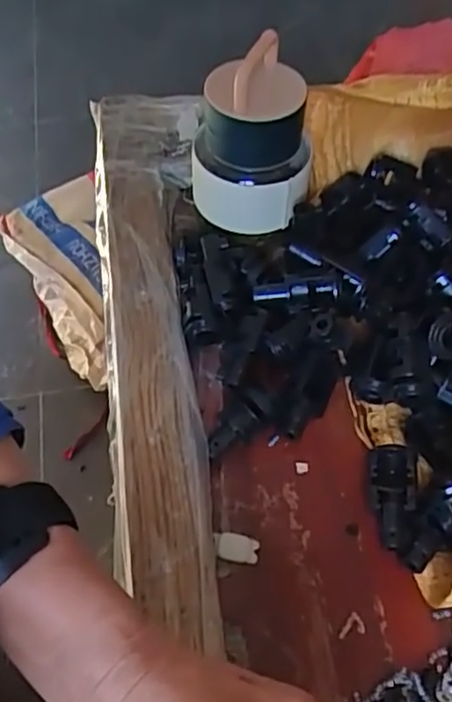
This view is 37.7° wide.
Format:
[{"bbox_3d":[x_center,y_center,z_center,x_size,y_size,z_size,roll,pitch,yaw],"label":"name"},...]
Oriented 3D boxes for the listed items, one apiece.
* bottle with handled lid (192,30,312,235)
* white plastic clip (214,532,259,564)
[{"bbox_3d":[0.016,-0.129,0.414,0.075,0.101,0.061,-2,54,0],"label":"bottle with handled lid"},{"bbox_3d":[0.005,0.102,0.344,0.023,0.005,0.013,6,55,5],"label":"white plastic clip"}]

